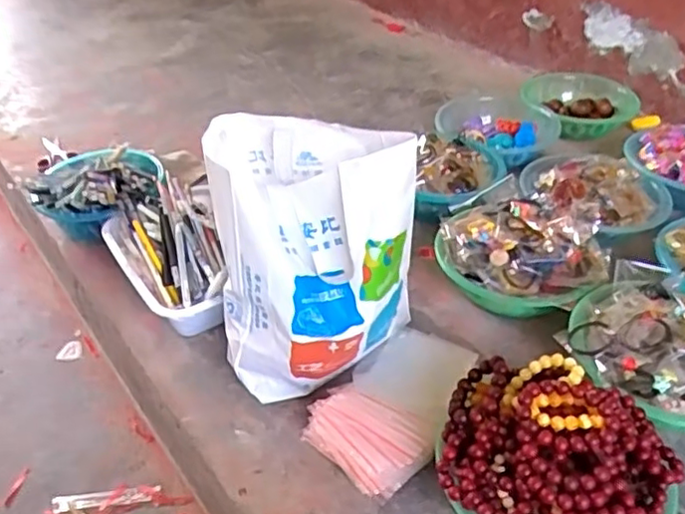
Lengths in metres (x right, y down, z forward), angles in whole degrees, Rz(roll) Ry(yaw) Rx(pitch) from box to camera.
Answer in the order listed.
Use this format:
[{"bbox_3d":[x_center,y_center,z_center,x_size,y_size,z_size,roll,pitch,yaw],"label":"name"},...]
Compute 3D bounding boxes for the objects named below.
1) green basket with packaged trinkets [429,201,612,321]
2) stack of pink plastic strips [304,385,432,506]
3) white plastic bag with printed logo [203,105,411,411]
[{"bbox_3d":[0.255,-0.002,0.933,0.230,0.097,0.177,18,42,21],"label":"green basket with packaged trinkets"},{"bbox_3d":[0.029,0.204,0.740,0.088,0.080,0.140,-30,47,-32],"label":"stack of pink plastic strips"},{"bbox_3d":[-0.035,0.004,0.799,0.225,0.314,0.190,-5,39,-6],"label":"white plastic bag with printed logo"}]

